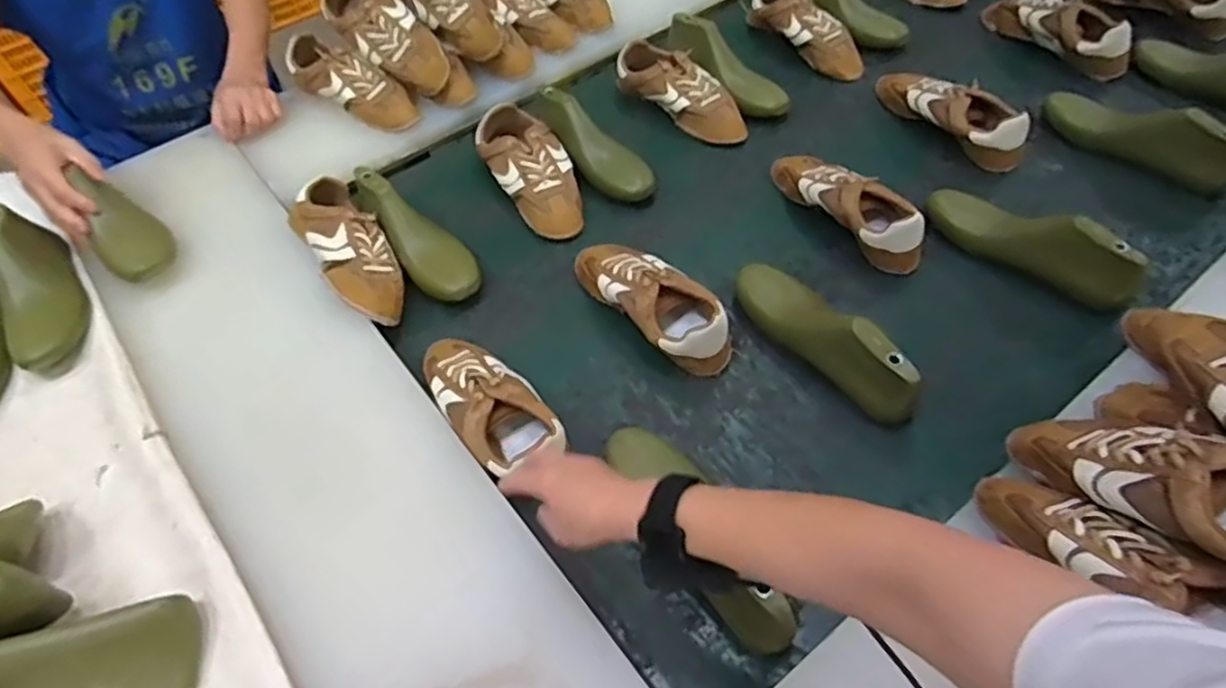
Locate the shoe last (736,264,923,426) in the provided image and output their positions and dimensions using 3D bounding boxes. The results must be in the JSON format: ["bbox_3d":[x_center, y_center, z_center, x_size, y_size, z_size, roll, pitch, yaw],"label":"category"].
[{"bbox_3d":[0.230,-0.015,0.775,0.074,0.088,0.251,-27,57,-14],"label":"shoe last"}]

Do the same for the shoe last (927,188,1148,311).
[{"bbox_3d":[0.500,-0.128,0.844,0.073,0.089,0.248,-34,59,-18],"label":"shoe last"}]

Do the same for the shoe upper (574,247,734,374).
[{"bbox_3d":[0.042,-0.054,0.827,0.086,0.080,0.233,-36,61,-22],"label":"shoe upper"}]

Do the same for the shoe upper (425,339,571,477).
[{"bbox_3d":[-0.135,0.057,0.738,0.089,0.057,0.220,-36,56,-23],"label":"shoe upper"}]

